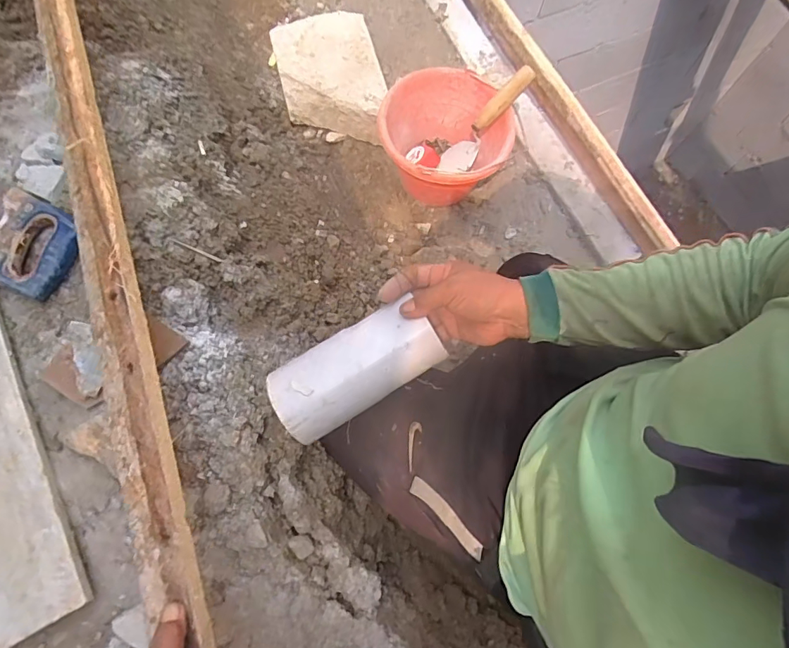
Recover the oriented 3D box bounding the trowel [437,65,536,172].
[{"bbox_3d":[0.172,-0.377,0.874,0.050,0.226,0.072,-18,68,-49],"label":"trowel"}]

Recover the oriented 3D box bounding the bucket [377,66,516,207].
[{"bbox_3d":[0.102,-0.345,0.900,0.238,0.158,0.227,0,74,1],"label":"bucket"}]

